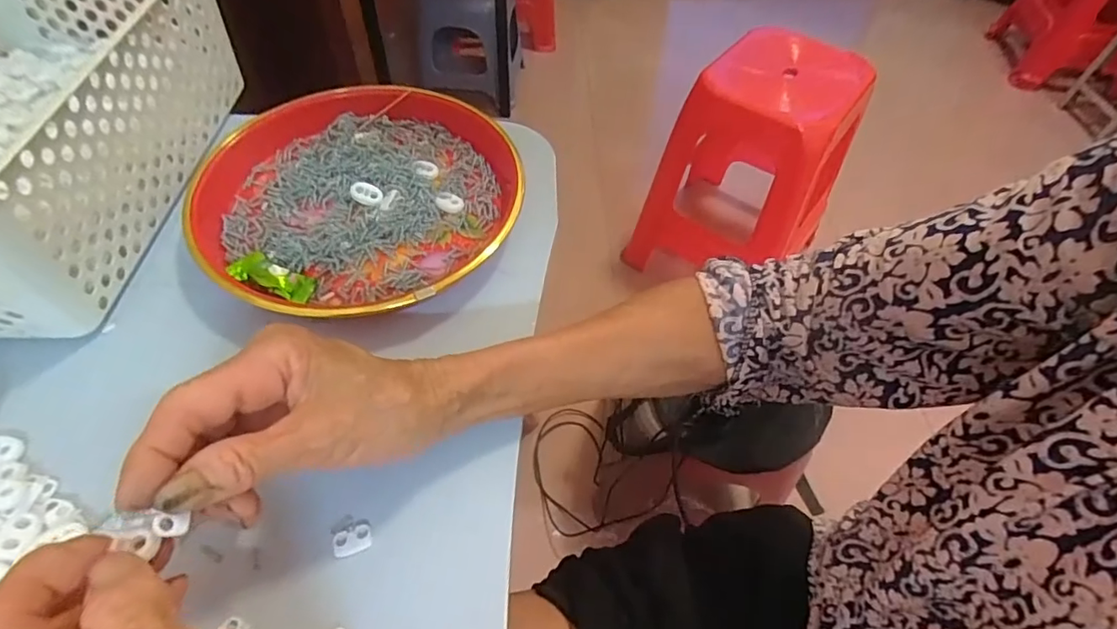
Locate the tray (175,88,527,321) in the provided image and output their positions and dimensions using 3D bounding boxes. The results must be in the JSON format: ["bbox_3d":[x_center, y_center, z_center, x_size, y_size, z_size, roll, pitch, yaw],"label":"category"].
[{"bbox_3d":[-0.142,-0.086,0.384,0.209,0.030,0.215,24,55,14],"label":"tray"}]

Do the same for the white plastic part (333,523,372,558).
[{"bbox_3d":[-0.102,0.111,0.267,0.018,0.004,0.013,-18,56,-16],"label":"white plastic part"}]

